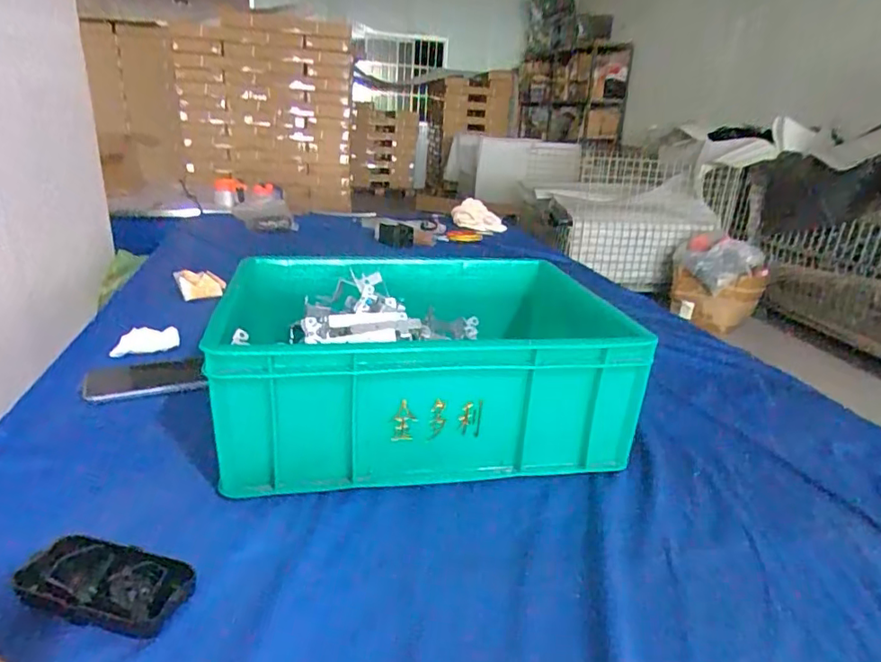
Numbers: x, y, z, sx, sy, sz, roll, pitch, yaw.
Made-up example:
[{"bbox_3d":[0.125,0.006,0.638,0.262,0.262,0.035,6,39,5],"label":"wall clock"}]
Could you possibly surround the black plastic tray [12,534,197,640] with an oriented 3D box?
[{"bbox_3d":[-0.225,0.174,0.381,0.110,0.027,0.046,7,21,10],"label":"black plastic tray"}]

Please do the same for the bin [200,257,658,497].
[{"bbox_3d":[-0.023,0.023,0.644,0.402,0.143,0.316,-1,21,-11],"label":"bin"}]

